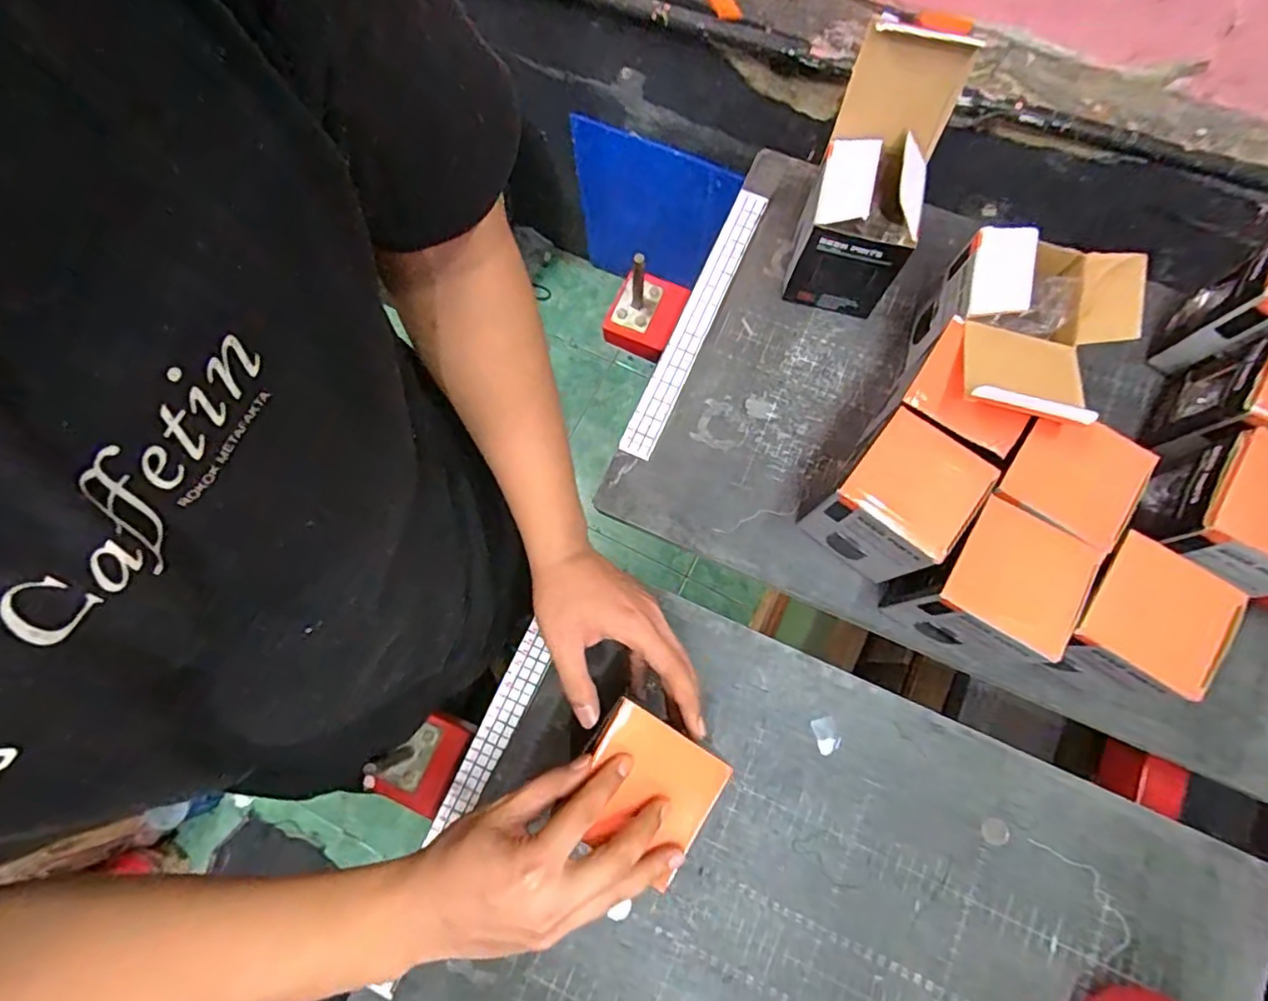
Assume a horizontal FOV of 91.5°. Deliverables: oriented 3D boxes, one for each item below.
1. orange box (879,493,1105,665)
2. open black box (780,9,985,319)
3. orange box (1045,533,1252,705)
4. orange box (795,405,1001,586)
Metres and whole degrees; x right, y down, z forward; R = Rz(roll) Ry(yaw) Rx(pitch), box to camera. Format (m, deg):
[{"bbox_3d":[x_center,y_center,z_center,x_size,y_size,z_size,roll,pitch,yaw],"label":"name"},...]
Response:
[{"bbox_3d":[0.279,0.068,0.494,0.085,0.124,0.093,31,78,9],"label":"orange box"},{"bbox_3d":[0.209,-0.273,0.552,0.091,0.195,0.124,19,77,6],"label":"open black box"},{"bbox_3d":[0.374,0.094,0.489,0.088,0.120,0.094,33,79,9],"label":"orange box"},{"bbox_3d":[0.215,0.002,0.521,0.092,0.121,0.099,38,80,10],"label":"orange box"}]

